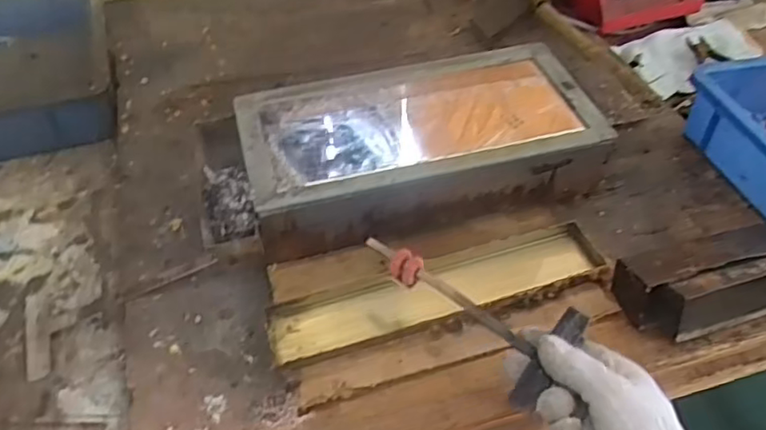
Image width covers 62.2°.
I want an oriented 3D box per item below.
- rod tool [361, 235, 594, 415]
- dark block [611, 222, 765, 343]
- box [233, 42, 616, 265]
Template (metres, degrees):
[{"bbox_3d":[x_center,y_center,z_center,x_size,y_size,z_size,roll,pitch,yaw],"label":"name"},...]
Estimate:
[{"bbox_3d":[0.061,0.064,0.485,0.171,0.013,0.090,34,57,21],"label":"rod tool"},{"bbox_3d":[0.275,0.054,0.537,0.144,0.058,0.077,-11,47,-10],"label":"dark block"},{"bbox_3d":[0.034,-0.075,0.631,0.330,0.074,0.183,-12,47,-10],"label":"box"}]

